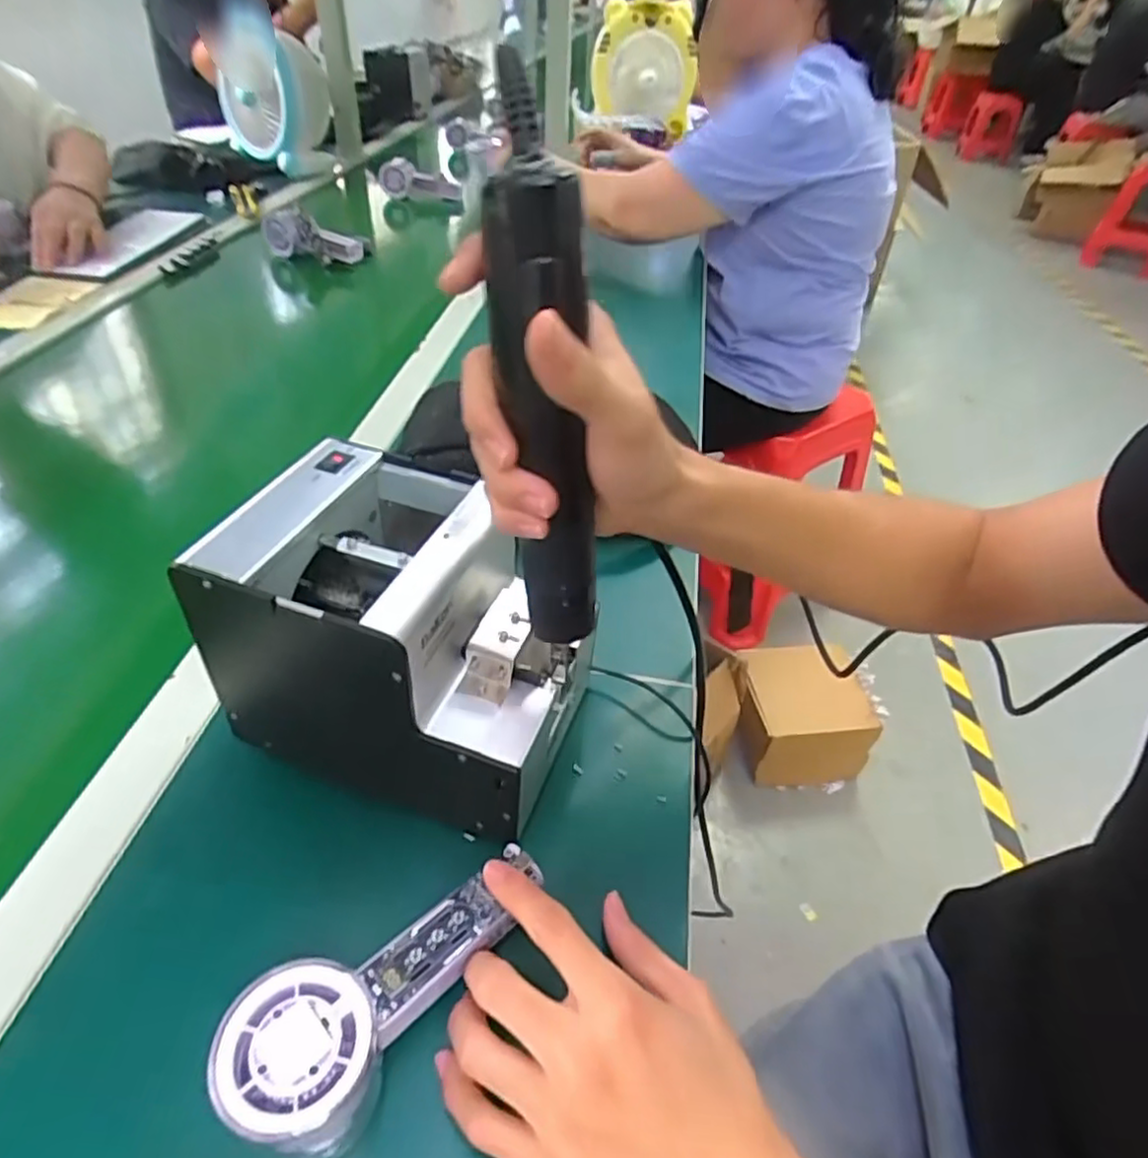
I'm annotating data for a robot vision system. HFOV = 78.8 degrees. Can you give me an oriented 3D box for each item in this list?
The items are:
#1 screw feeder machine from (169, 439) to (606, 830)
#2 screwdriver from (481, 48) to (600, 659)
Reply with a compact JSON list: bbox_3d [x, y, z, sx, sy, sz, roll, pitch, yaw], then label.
[{"bbox_3d":[-0.086,0.029,0.385,0.171,0.135,0.130,16,43,14],"label":"screw feeder machine"},{"bbox_3d":[-0.012,-0.070,0.279,0.031,0.222,0.034,-16,30,-21],"label":"screwdriver"}]

